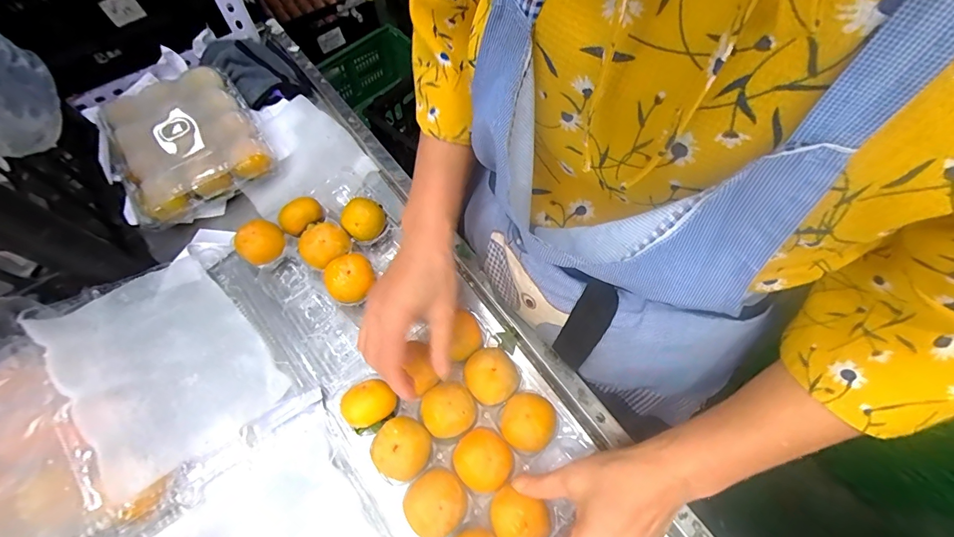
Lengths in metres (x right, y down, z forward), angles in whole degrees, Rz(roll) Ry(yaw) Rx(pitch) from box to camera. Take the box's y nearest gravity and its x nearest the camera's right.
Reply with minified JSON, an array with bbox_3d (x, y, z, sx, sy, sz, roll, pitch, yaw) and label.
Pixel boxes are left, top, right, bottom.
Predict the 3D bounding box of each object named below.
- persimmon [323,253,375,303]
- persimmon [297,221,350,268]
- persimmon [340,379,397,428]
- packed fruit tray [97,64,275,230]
[{"bbox_3d":[-0.140,0.012,0.450,0.050,0.043,0.051,-1,65,1],"label":"persimmon"},{"bbox_3d":[-0.175,-0.024,0.468,0.052,0.033,0.053,-1,65,1],"label":"persimmon"},{"bbox_3d":[-0.104,0.131,0.393,0.045,0.042,0.044,-1,65,1],"label":"persimmon"},{"bbox_3d":[-0.380,-0.170,0.526,0.168,0.046,0.209,-30,67,-12],"label":"packed fruit tray"}]

